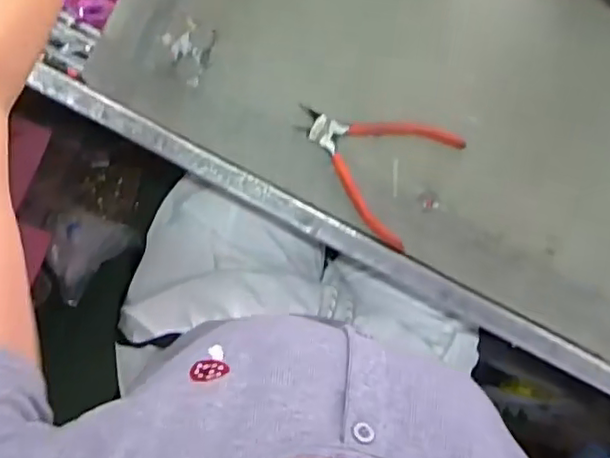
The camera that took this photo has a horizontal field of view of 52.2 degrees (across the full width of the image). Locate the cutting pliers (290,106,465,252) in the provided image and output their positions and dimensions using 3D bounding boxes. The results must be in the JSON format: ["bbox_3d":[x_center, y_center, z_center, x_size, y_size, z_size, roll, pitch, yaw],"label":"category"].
[{"bbox_3d":[0.057,-0.064,0.556,0.136,0.011,0.113,32,93,-2],"label":"cutting pliers"}]

